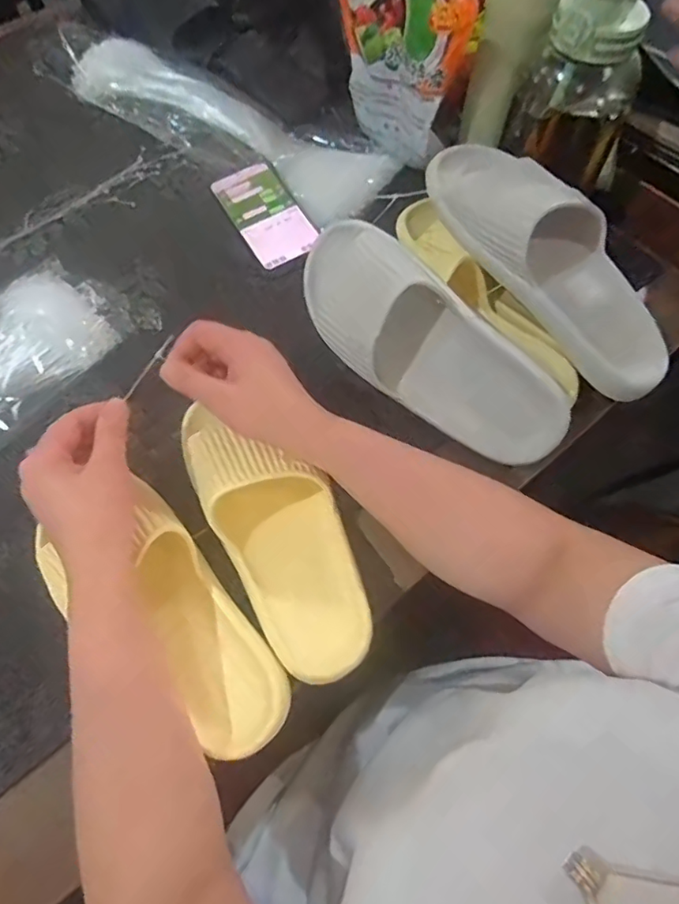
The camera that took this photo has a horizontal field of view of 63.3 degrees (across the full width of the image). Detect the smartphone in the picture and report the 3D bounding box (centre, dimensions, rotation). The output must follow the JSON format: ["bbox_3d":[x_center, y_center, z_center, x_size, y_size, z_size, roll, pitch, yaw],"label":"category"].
[{"bbox_3d":[-0.080,-0.262,0.603,0.074,0.014,0.151,-27,67,-11],"label":"smartphone"}]

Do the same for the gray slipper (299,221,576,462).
[{"bbox_3d":[0.070,-0.093,0.470,0.273,0.073,0.103,40,112,6],"label":"gray slipper"}]

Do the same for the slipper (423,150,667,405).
[{"bbox_3d":[0.190,-0.174,0.479,0.098,0.070,0.269,-39,88,-16],"label":"slipper"}]

